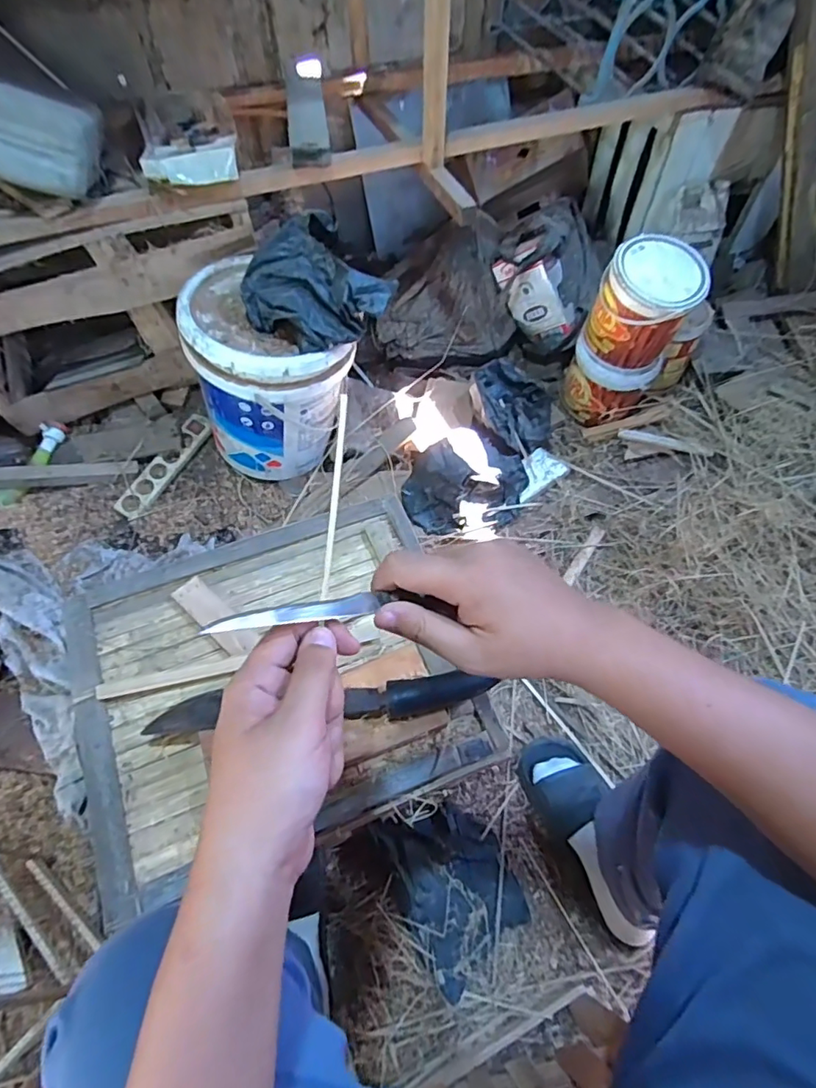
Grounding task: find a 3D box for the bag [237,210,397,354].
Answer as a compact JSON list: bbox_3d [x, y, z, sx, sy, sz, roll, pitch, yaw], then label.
[{"bbox_3d":[-0.152,-0.425,0.874,0.205,0.128,0.178,35,64,21],"label":"bag"}]

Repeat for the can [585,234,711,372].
[{"bbox_3d":[0.475,-0.474,1.073,0.185,0.196,0.160,27,62,17],"label":"can"}]

